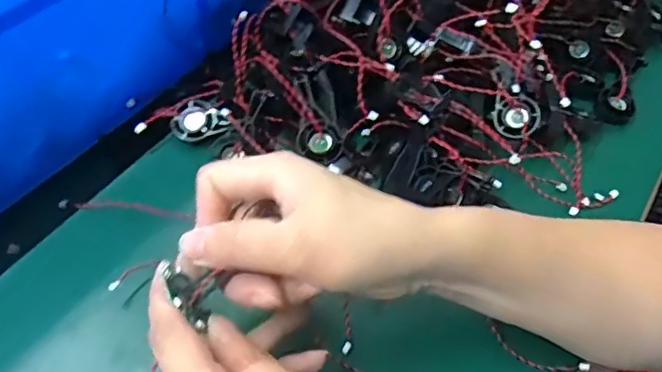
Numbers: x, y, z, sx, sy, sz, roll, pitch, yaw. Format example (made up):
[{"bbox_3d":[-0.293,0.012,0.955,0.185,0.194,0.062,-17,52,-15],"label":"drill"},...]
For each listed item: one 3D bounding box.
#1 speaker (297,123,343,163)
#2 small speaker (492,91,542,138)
[{"bbox_3d":[-0.007,-0.027,0.364,0.028,0.009,0.026,-14,83,-6],"label":"speaker"},{"bbox_3d":[0.130,-0.049,0.396,0.031,0.006,0.030,-1,86,15],"label":"small speaker"}]

